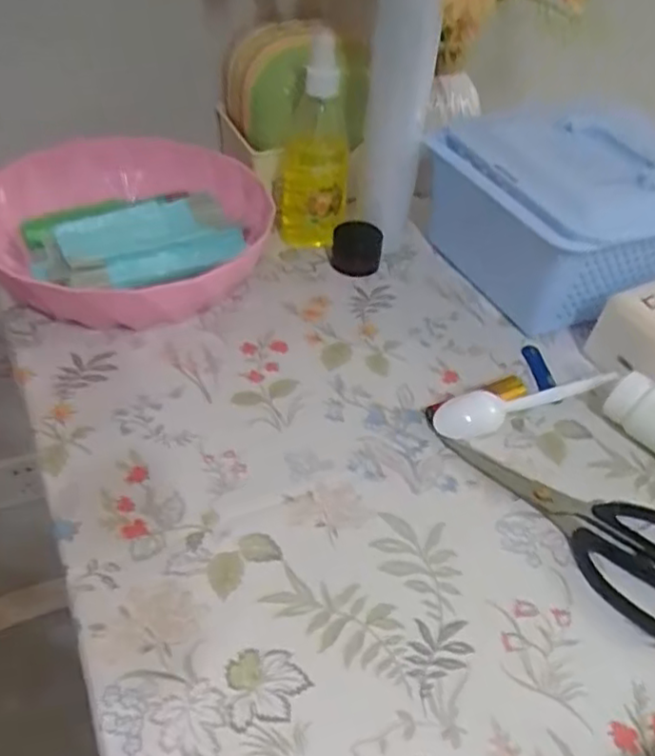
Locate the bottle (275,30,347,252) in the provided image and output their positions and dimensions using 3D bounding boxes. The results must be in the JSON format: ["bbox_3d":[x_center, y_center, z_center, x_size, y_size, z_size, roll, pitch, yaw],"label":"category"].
[{"bbox_3d":[-0.010,-0.190,0.574,0.060,0.173,0.045,2,44,-3],"label":"bottle"}]

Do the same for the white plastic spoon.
[{"bbox_3d":[0.145,0.015,0.495,0.148,0.016,0.028,-16,48,-21],"label":"white plastic spoon"}]

